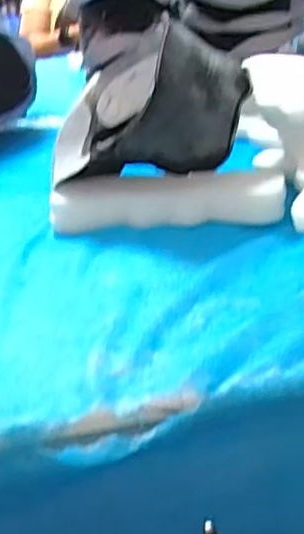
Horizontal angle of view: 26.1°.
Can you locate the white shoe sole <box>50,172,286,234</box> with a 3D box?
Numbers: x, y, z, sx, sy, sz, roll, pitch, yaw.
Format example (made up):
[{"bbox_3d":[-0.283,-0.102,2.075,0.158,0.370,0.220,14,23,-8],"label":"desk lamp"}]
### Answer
[{"bbox_3d":[0.016,-0.078,0.743,0.262,0.046,0.070,-1,32,10],"label":"white shoe sole"}]

